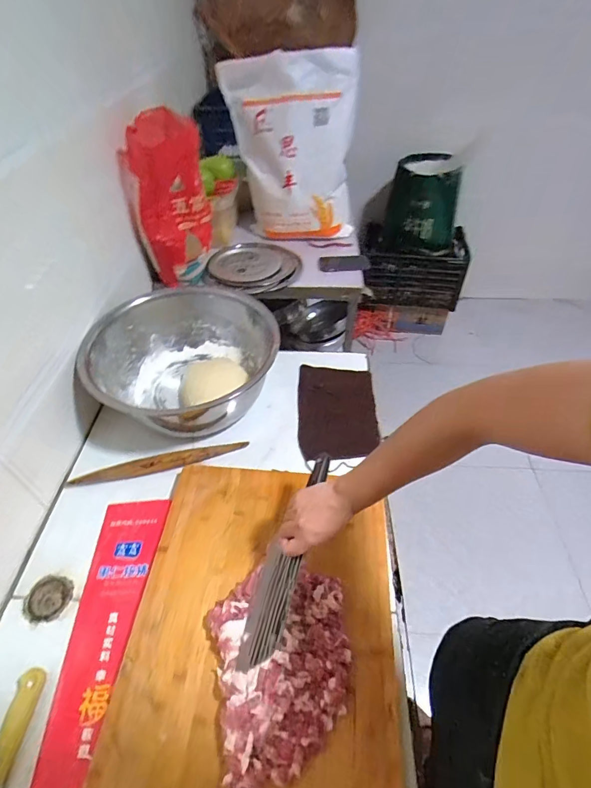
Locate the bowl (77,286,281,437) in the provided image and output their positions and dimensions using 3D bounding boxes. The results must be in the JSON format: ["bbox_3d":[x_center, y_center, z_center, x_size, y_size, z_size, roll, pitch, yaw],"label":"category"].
[{"bbox_3d":[-0.226,-0.064,0.872,0.367,0.176,0.358,0,47,1],"label":"bowl"}]

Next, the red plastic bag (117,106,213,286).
[{"bbox_3d":[-0.307,-0.503,1.045,0.104,0.343,0.234,34,56,28],"label":"red plastic bag"}]

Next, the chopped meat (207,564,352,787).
[{"bbox_3d":[-0.012,0.344,0.524,0.187,0.033,0.216,-16,47,-9],"label":"chopped meat"}]

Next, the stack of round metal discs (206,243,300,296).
[{"bbox_3d":[-0.112,-0.396,1.198,0.258,0.033,0.259,10,48,10],"label":"stack of round metal discs"}]

